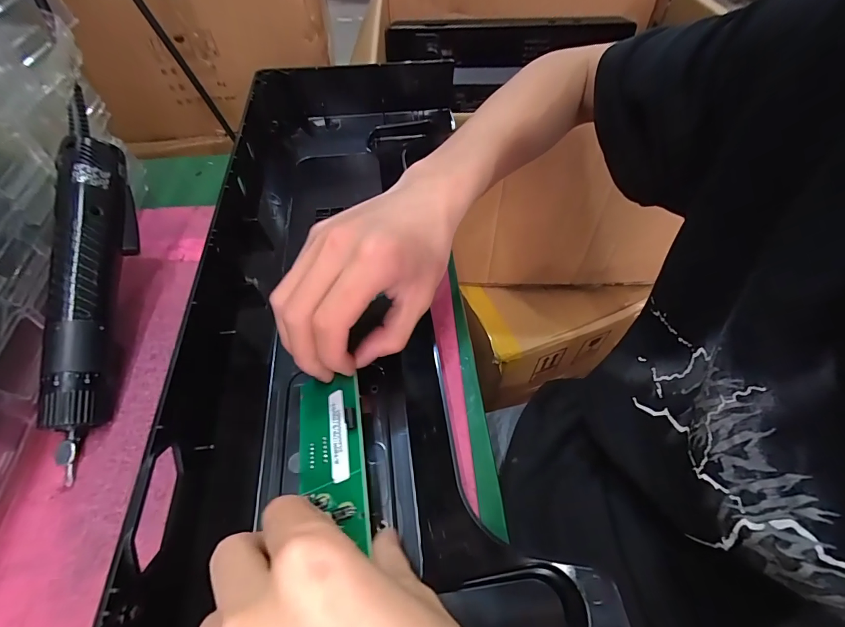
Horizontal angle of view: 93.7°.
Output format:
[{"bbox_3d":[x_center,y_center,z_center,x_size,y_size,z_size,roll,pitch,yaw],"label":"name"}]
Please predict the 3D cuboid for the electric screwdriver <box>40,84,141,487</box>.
[{"bbox_3d":[-0.217,-0.030,0.260,0.030,0.031,0.239,-6,76,-5],"label":"electric screwdriver"}]

